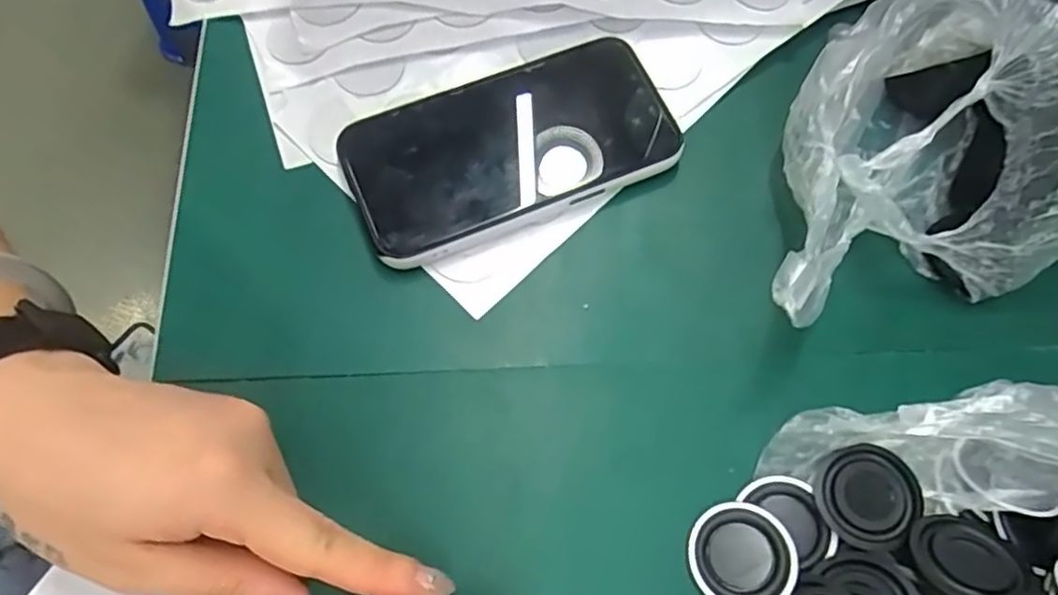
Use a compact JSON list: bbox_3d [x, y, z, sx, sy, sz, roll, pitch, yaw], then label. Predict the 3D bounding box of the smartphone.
[{"bbox_3d":[-0.009,-0.070,0.315,0.148,0.013,0.077,-22,70,-10],"label":"smartphone"}]

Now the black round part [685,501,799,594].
[{"bbox_3d":[0.080,0.098,0.255,0.038,0.007,0.038,1,68,-1],"label":"black round part"}]

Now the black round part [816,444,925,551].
[{"bbox_3d":[0.130,0.075,0.259,0.038,0.006,0.036,1,68,-1],"label":"black round part"}]

